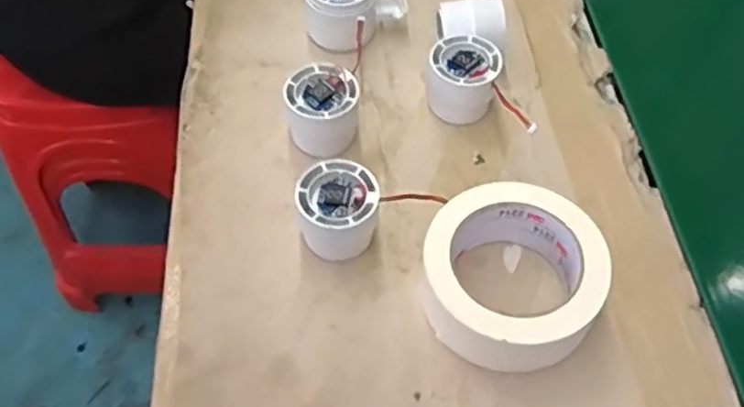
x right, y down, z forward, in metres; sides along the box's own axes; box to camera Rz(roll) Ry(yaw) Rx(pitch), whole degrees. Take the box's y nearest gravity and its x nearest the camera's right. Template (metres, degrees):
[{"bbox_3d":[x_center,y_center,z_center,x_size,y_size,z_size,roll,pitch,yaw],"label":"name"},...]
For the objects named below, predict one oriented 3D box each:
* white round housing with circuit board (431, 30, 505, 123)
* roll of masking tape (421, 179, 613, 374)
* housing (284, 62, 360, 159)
[{"bbox_3d":[0.070,-0.098,0.528,0.053,0.049,0.055,0,55,0],"label":"white round housing with circuit board"},{"bbox_3d":[0.086,0.045,0.427,0.109,0.054,0.104,0,55,0],"label":"roll of masking tape"},{"bbox_3d":[-0.037,-0.069,0.504,0.050,0.047,0.049,0,55,0],"label":"housing"}]

